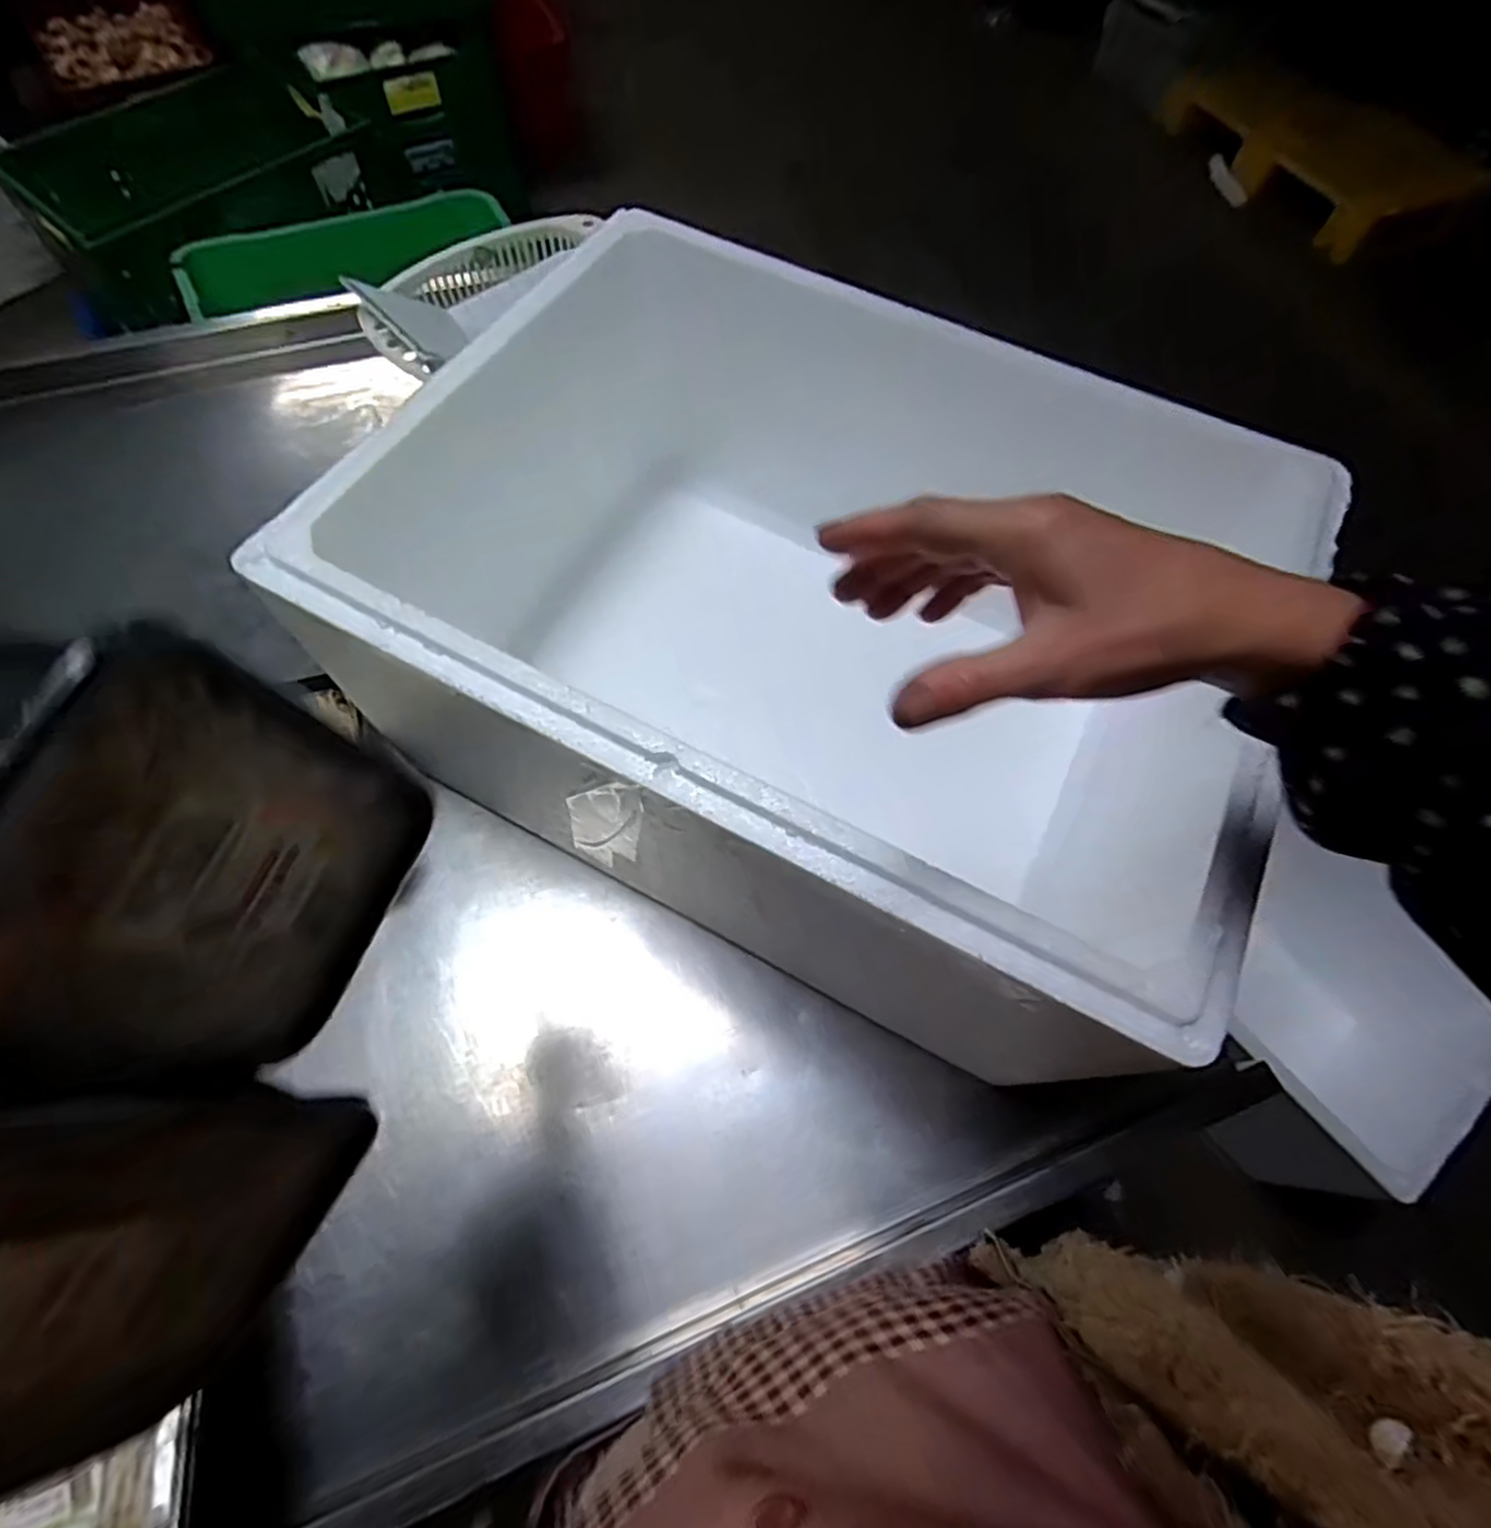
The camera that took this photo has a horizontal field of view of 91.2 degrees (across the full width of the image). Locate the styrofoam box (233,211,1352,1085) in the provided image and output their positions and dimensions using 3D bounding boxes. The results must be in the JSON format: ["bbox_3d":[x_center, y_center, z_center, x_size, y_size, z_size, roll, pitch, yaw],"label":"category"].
[{"bbox_3d":[0.050,-0.088,0.575,0.552,0.320,0.422,27,65,9],"label":"styrofoam box"}]

